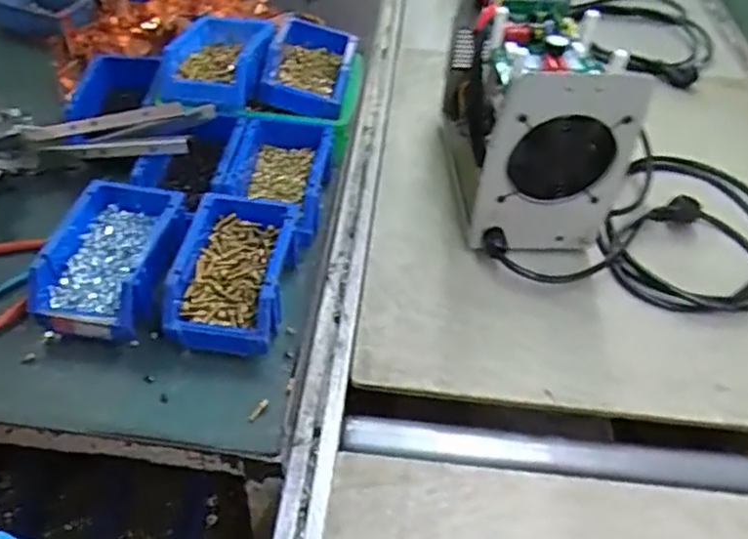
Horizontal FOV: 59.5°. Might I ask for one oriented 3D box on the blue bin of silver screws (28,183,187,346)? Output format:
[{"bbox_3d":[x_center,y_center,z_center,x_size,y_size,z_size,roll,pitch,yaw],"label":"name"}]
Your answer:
[{"bbox_3d":[-0.263,-0.008,0.662,0.119,0.067,0.164,5,45,0],"label":"blue bin of silver screws"}]

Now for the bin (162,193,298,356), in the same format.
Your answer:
[{"bbox_3d":[-0.139,0.001,0.661,0.108,0.069,0.167,4,45,0],"label":"bin"}]

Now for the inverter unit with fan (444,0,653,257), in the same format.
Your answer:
[{"bbox_3d":[0.181,-0.166,0.761,0.150,0.236,0.212,-2,45,-6],"label":"inverter unit with fan"}]

